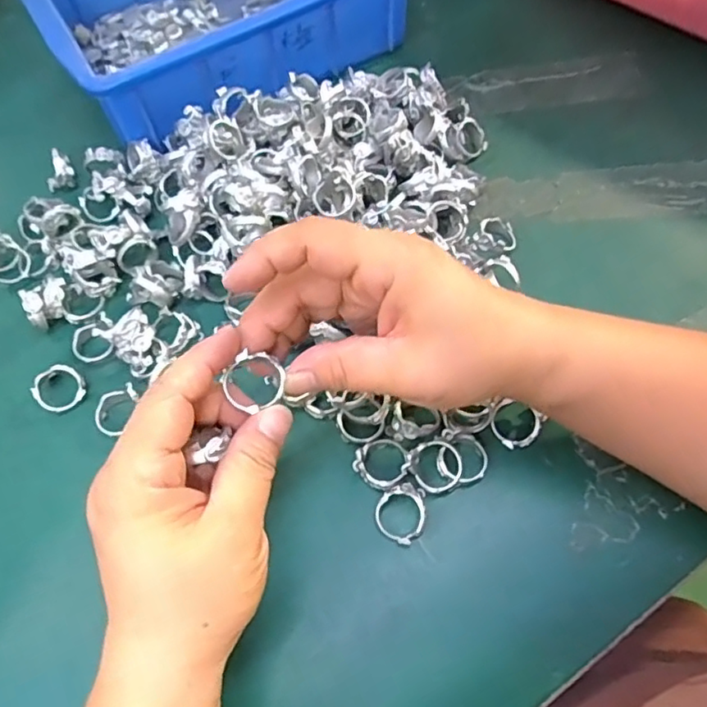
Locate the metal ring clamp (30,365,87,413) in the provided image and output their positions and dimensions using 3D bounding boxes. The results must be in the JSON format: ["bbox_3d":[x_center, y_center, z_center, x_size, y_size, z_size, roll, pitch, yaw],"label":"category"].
[{"bbox_3d":[-0.164,0.019,0.326,0.026,0.012,0.025,0,66,1],"label":"metal ring clamp"}]

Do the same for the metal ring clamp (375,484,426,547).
[{"bbox_3d":[0.024,0.077,0.288,0.025,0.014,0.028,22,67,12],"label":"metal ring clamp"}]

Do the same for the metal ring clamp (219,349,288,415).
[{"bbox_3d":[-0.040,0.011,0.244,0.023,0.005,0.024,-24,87,-12],"label":"metal ring clamp"}]

